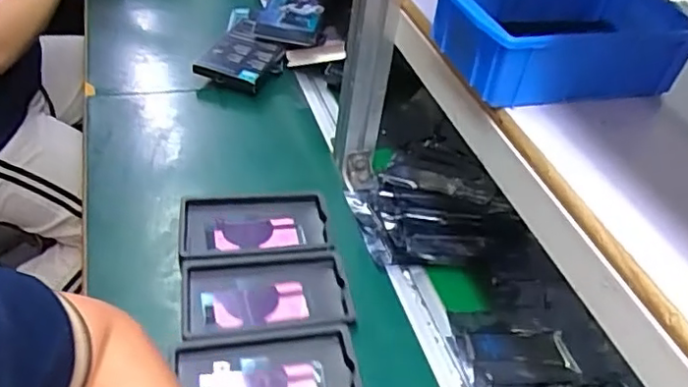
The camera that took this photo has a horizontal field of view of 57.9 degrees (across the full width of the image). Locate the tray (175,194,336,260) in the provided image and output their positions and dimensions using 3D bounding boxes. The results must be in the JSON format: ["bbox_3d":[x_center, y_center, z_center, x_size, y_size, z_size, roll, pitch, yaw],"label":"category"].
[{"bbox_3d":[-0.097,0.036,0.680,0.157,0.016,0.097,0,41,-12],"label":"tray"}]

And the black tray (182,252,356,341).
[{"bbox_3d":[-0.076,0.100,0.611,0.159,0.017,0.096,-1,41,-13],"label":"black tray"}]

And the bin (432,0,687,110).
[{"bbox_3d":[0.179,-0.147,0.549,0.197,0.064,0.154,-6,42,-19],"label":"bin"}]

